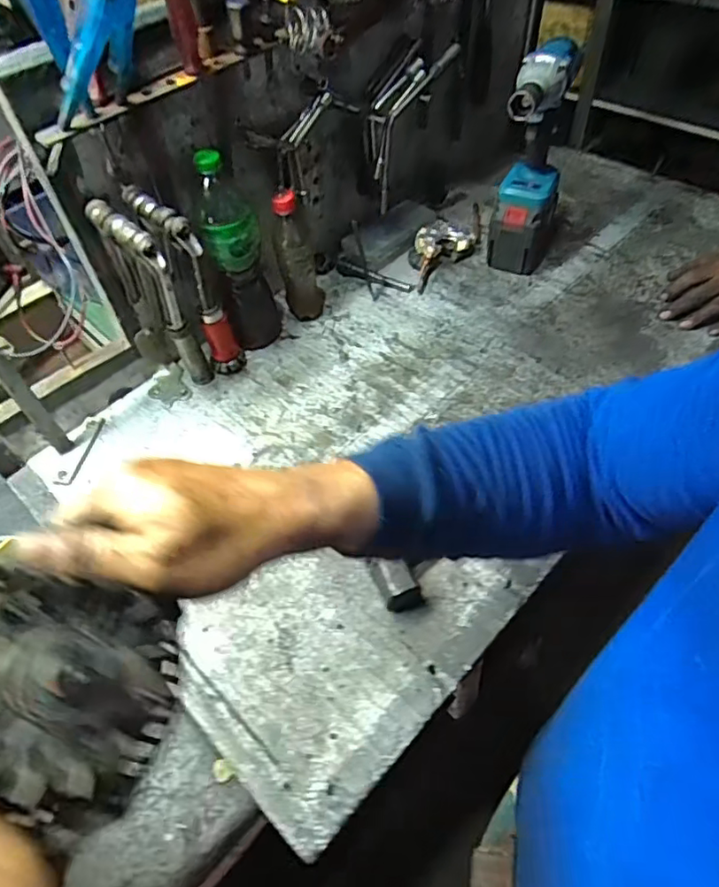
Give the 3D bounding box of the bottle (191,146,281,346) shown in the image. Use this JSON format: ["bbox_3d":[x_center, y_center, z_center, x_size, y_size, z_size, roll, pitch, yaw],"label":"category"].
[{"bbox_3d":[-0.157,-0.241,0.764,0.067,0.273,0.065,-16,51,-8],"label":"bottle"}]

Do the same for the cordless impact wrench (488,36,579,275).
[{"bbox_3d":[0.237,-0.375,0.812,0.083,0.290,0.152,8,52,12],"label":"cordless impact wrench"}]

